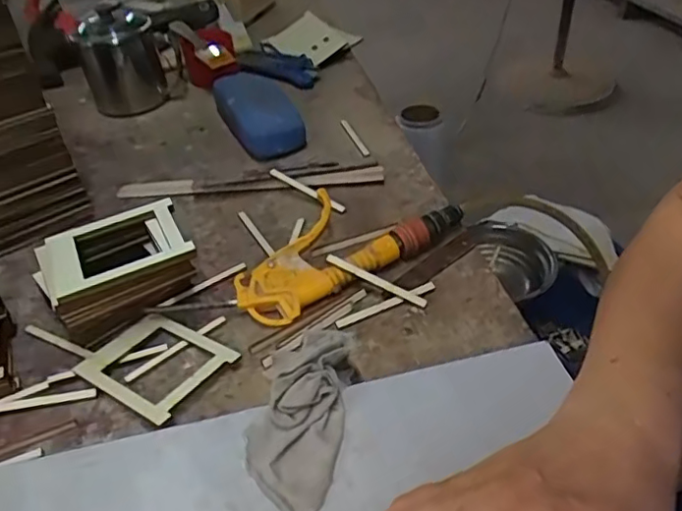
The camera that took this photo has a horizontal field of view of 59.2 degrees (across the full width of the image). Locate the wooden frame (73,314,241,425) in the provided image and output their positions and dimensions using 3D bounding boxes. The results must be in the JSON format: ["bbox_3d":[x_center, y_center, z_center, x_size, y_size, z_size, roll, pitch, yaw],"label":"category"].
[{"bbox_3d":[-0.126,0.072,0.409,0.094,0.008,0.071,17,39,32],"label":"wooden frame"}]

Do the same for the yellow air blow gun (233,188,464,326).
[{"bbox_3d":[0.001,-0.010,0.475,0.184,0.032,0.074,-26,44,-24],"label":"yellow air blow gun"}]

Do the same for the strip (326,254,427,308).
[{"bbox_3d":[0.027,0.018,0.443,0.080,0.006,0.006,26,44,5],"label":"strip"}]

